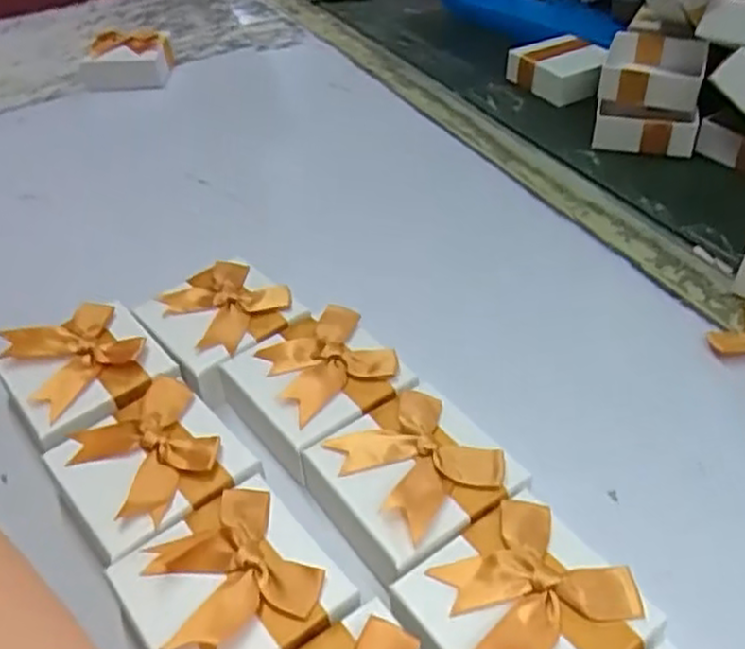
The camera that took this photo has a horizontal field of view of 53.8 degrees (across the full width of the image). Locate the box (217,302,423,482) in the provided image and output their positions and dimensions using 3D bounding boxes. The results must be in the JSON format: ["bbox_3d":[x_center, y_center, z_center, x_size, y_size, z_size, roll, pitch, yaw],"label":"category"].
[{"bbox_3d":[-0.027,0.032,0.355,0.071,0.036,0.070,-28,47,-25],"label":"box"}]

